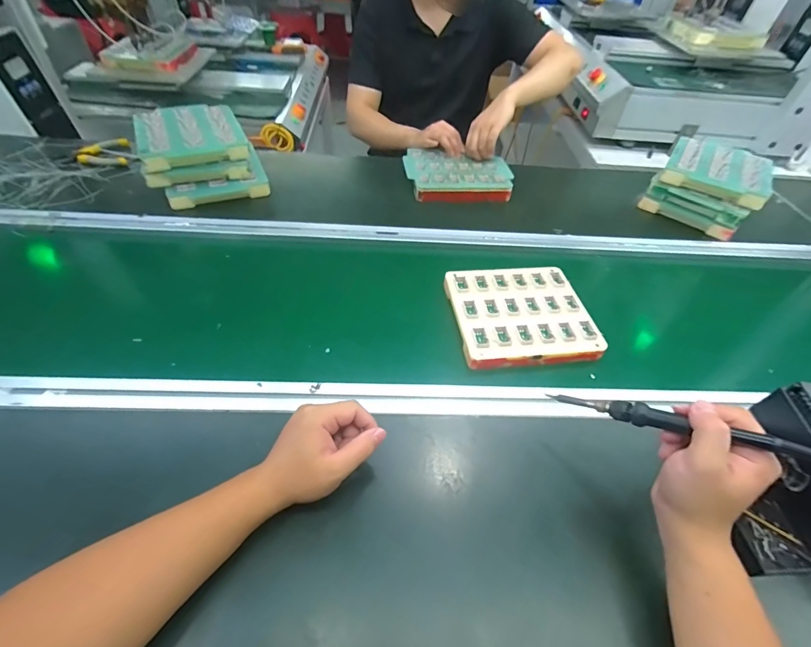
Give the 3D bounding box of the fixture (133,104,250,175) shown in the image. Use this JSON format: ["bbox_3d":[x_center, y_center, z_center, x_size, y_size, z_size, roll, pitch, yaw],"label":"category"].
[{"bbox_3d":[-0.417,-0.371,0.750,0.180,0.035,0.225,-18,53,-22],"label":"fixture"}]

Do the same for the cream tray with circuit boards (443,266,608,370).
[{"bbox_3d":[0.173,-0.018,0.596,0.199,0.028,0.181,-2,48,-9],"label":"cream tray with circuit boards"}]

